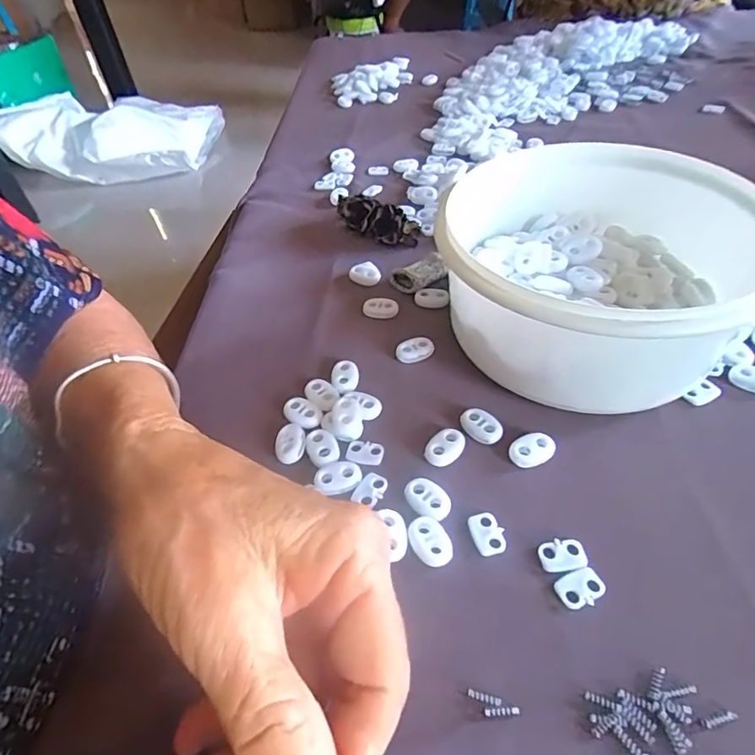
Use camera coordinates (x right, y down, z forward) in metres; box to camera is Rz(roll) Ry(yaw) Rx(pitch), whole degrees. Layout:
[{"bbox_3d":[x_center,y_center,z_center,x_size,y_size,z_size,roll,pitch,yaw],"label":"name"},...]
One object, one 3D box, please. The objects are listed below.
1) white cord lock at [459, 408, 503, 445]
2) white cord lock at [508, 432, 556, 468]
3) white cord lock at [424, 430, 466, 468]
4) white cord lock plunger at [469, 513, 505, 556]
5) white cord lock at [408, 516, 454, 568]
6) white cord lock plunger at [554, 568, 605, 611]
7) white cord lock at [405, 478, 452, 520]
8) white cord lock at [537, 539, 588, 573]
[{"bbox_3d":[0.052,0.025,0.255,0.015,0.005,0.022,-33,53,-23],"label":"white cord lock"},{"bbox_3d":[0.075,0.035,0.243,0.021,0.006,0.015,-21,49,-14],"label":"white cord lock"},{"bbox_3d":[0.033,0.035,0.248,0.015,0.006,0.022,30,56,28],"label":"white cord lock"},{"bbox_3d":[0.047,0.067,0.217,0.013,0.004,0.019,-14,48,-7],"label":"white cord lock plunger"},{"bbox_3d":[0.022,0.070,0.215,0.015,0.006,0.022,-28,51,-19],"label":"white cord lock"},{"bbox_3d":[0.080,0.083,0.199,0.018,0.004,0.013,-16,48,-9],"label":"white cord lock plunger"},{"bbox_3d":[0.023,0.055,0.229,0.016,0.005,0.022,-33,53,-23],"label":"white cord lock"},{"bbox_3d":[0.076,0.073,0.208,0.018,0.004,0.013,-9,47,-3],"label":"white cord lock"}]

